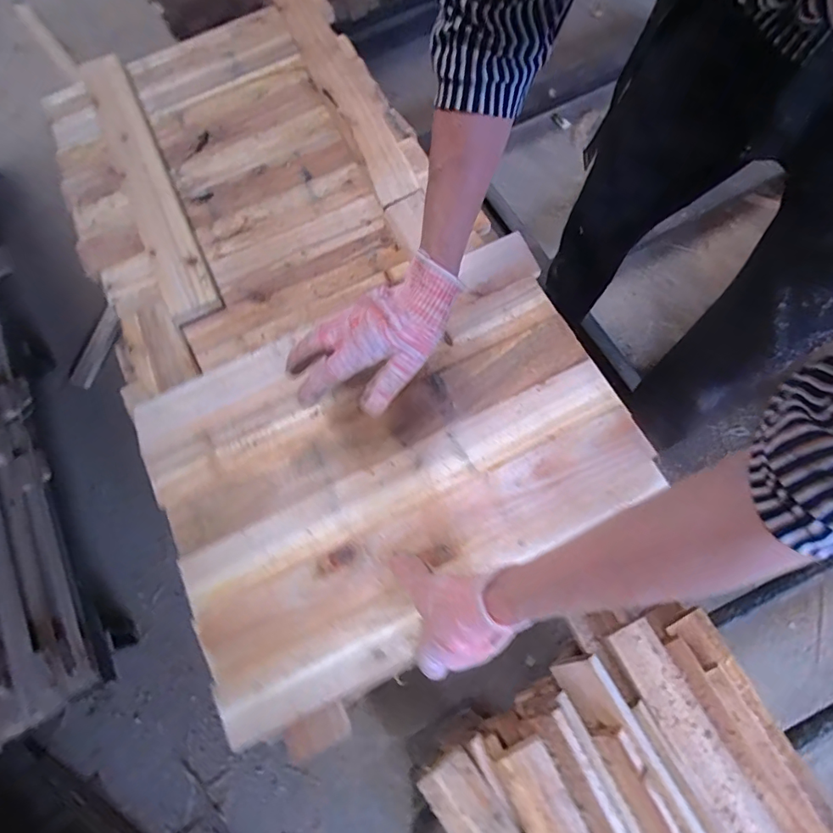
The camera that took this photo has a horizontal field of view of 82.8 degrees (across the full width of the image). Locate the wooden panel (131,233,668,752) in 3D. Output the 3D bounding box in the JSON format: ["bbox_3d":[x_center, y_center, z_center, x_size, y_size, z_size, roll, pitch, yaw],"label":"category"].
[{"bbox_3d":[-0.028,0.039,0.503,0.480,0.033,0.352,-26,73,-8],"label":"wooden panel"}]

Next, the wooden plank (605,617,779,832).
[{"bbox_3d":[0.389,0.486,0.553,0.074,0.017,0.480,-22,73,-23],"label":"wooden plank"}]

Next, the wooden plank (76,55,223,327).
[{"bbox_3d":[-0.392,-0.348,0.671,0.069,0.023,0.501,-28,69,-2],"label":"wooden plank"}]

